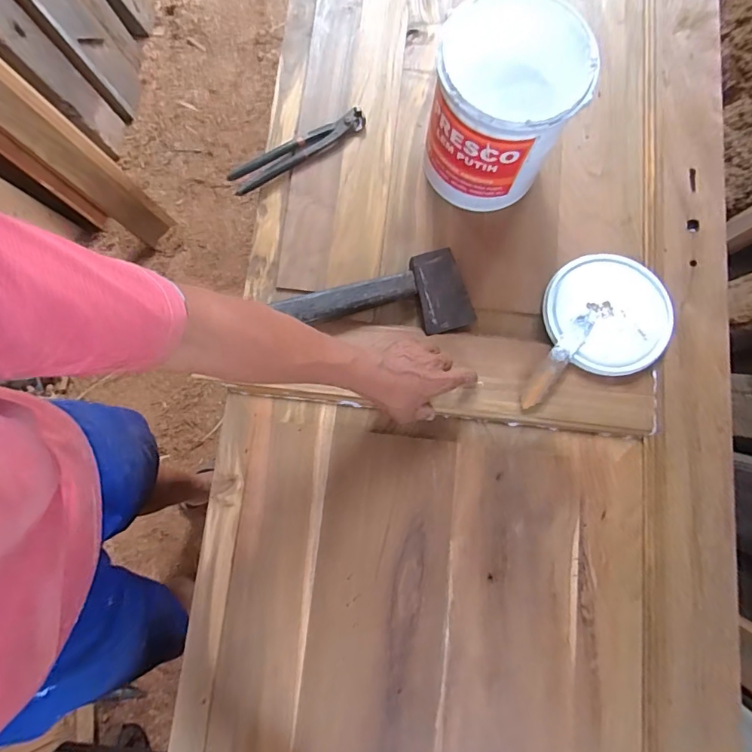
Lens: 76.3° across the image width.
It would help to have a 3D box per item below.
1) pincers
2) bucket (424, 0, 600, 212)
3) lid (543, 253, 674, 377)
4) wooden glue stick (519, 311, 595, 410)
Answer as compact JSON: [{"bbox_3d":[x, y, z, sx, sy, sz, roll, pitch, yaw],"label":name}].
[{"bbox_3d":[-0.115,-0.337,0.709,0.216,0.018,0.037,-30,81,-5],"label":"pincers"},{"bbox_3d":[0.162,-0.343,0.630,0.171,0.188,0.171,0,80,0],"label":"bucket"},{"bbox_3d":[0.323,-0.088,0.668,0.168,0.019,0.169,0,80,0],"label":"lid"},{"bbox_3d":[0.247,-0.021,0.655,0.032,0.012,0.155,34,81,6],"label":"wooden glue stick"}]

